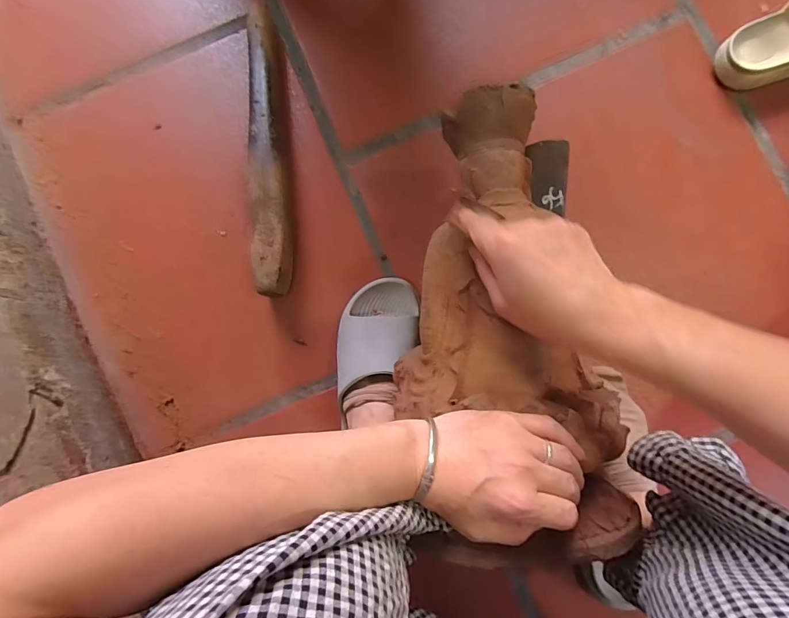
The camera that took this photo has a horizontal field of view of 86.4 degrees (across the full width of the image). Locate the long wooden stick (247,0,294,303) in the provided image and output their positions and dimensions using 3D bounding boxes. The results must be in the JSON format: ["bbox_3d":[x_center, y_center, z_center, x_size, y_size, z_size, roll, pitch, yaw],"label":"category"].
[{"bbox_3d":[-0.162,-0.209,0.551,0.048,0.055,0.388,-6,84,4],"label":"long wooden stick"}]

